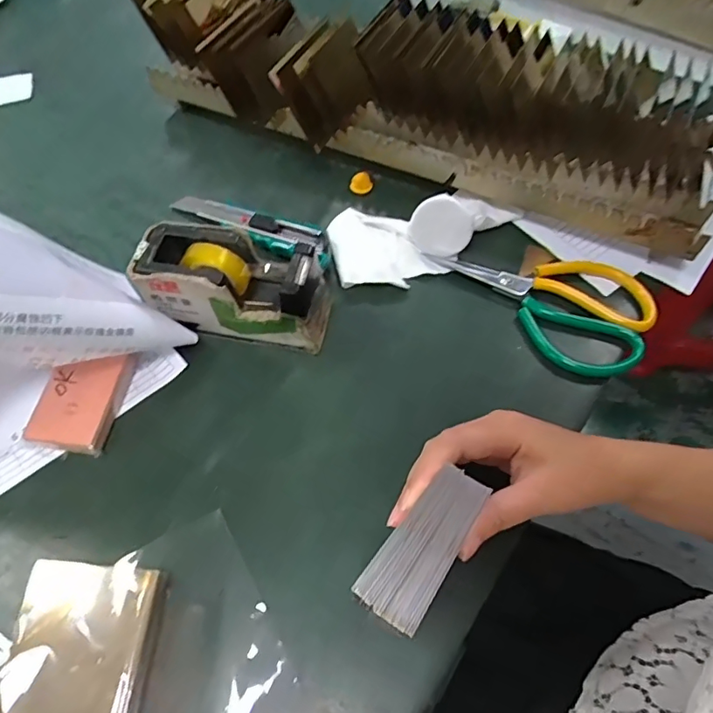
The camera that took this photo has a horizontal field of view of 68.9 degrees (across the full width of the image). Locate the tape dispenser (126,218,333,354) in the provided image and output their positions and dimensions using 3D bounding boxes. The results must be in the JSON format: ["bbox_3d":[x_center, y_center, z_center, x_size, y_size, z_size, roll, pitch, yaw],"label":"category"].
[{"bbox_3d":[-0.094,-0.055,0.414,0.134,0.089,0.057,8,61,6],"label":"tape dispenser"}]

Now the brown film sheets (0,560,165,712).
[{"bbox_3d":[-0.165,0.178,0.306,0.081,0.018,0.102,3,60,4],"label":"brown film sheets"}]

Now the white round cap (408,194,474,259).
[{"bbox_3d":[0.075,-0.113,0.454,0.052,0.054,0.009,28,41,-5],"label":"white round cap"}]

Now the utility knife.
[{"bbox_3d":[-0.101,-0.122,0.475,0.174,0.015,0.038,24,64,15],"label":"utility knife"}]

